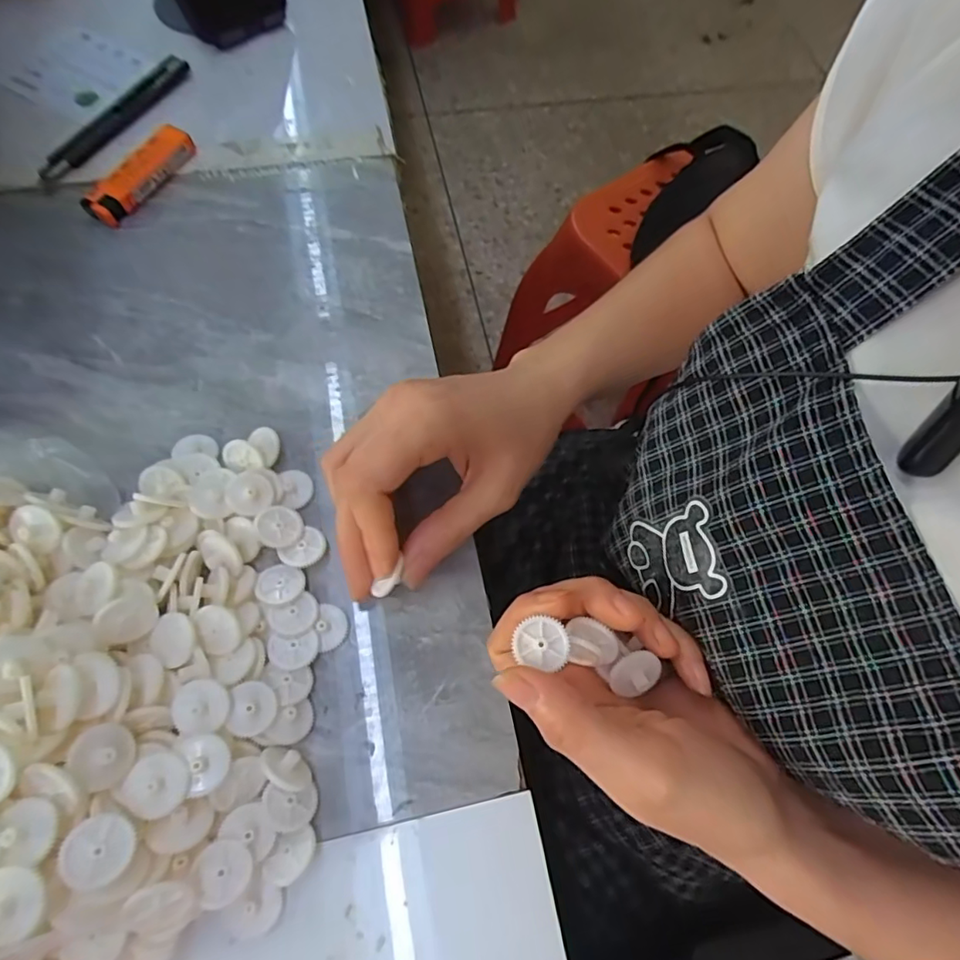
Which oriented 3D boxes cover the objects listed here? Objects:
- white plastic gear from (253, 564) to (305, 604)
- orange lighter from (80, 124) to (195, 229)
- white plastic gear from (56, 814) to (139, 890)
[{"bbox_3d":[-0.094,0.048,0.256,0.022,0.004,0.019,4,66,-2],"label":"white plastic gear"},{"bbox_3d":[-0.219,-0.198,0.355,0.023,0.017,0.079,31,68,10],"label":"orange lighter"},{"bbox_3d":[-0.129,0.125,0.186,0.021,0.004,0.021,-2,66,-28],"label":"white plastic gear"}]

